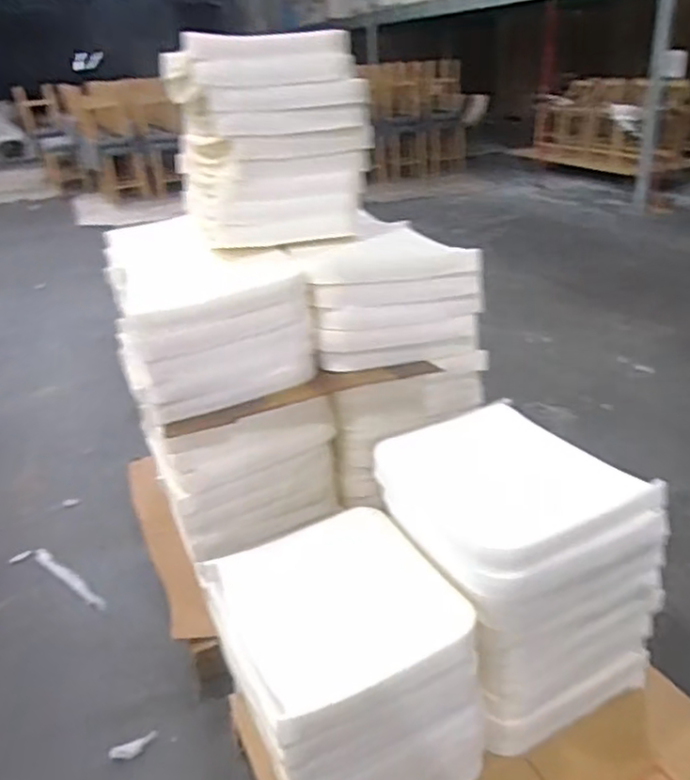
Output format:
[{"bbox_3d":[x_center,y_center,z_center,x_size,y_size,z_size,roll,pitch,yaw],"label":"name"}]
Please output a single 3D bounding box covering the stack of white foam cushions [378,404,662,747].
[{"bbox_3d":[0.382,0.389,1.502,0.437,0.556,0.479,-15,29,-24],"label":"stack of white foam cushions"}]

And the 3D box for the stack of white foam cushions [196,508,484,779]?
[{"bbox_3d":[-0.008,0.583,1.397,0.427,0.395,0.474,-15,29,-24],"label":"stack of white foam cushions"}]

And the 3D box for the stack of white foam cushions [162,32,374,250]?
[{"bbox_3d":[-0.213,-0.700,1.834,0.450,0.508,0.398,-12,28,-18],"label":"stack of white foam cushions"}]

